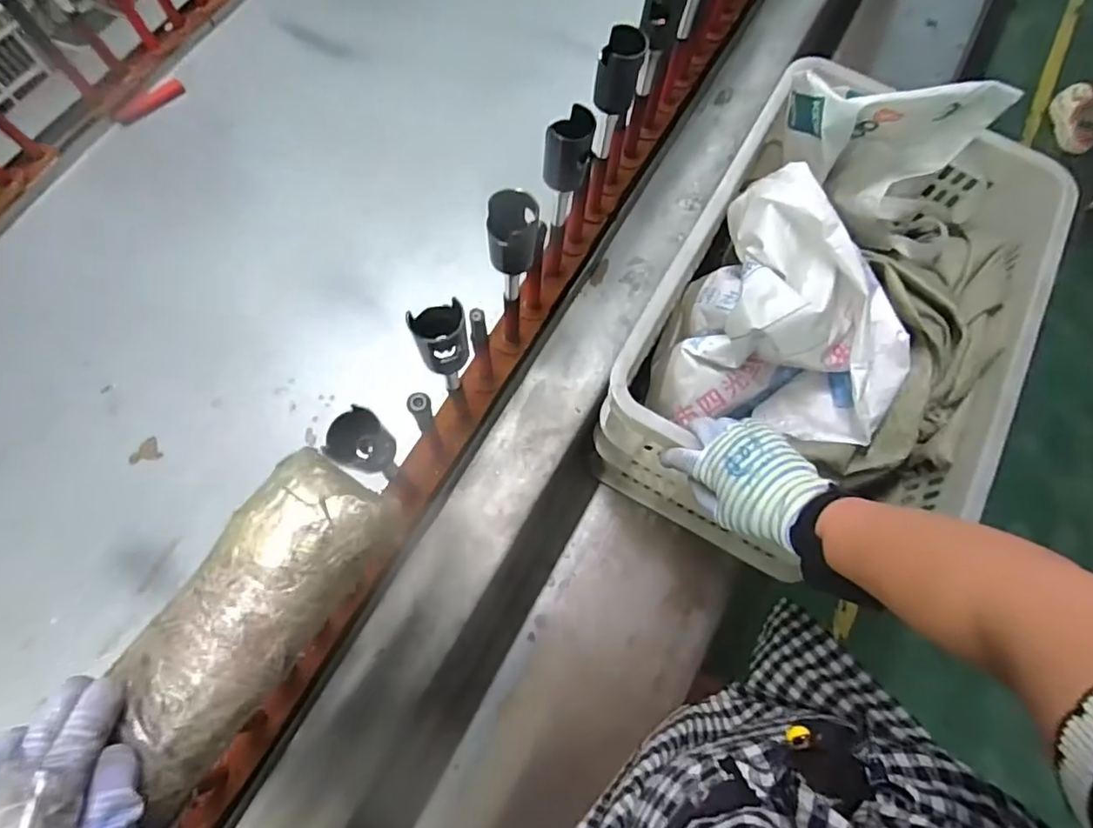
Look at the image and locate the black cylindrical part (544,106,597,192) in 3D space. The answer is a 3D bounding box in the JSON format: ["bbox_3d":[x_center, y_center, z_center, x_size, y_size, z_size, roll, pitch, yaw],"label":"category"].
[{"bbox_3d":[0.020,-0.239,0.528,0.042,0.055,0.052,8,72,0],"label":"black cylindrical part"}]

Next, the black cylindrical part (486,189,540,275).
[{"bbox_3d":[-0.030,-0.153,0.495,0.043,0.063,0.040,1,72,-2],"label":"black cylindrical part"}]

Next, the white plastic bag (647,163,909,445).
[{"bbox_3d":[0.268,-0.091,0.632,0.233,0.243,0.205,23,73,5],"label":"white plastic bag"}]

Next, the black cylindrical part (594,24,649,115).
[{"bbox_3d":[0.072,-0.336,0.568,0.042,0.066,0.045,1,72,-2],"label":"black cylindrical part"}]

